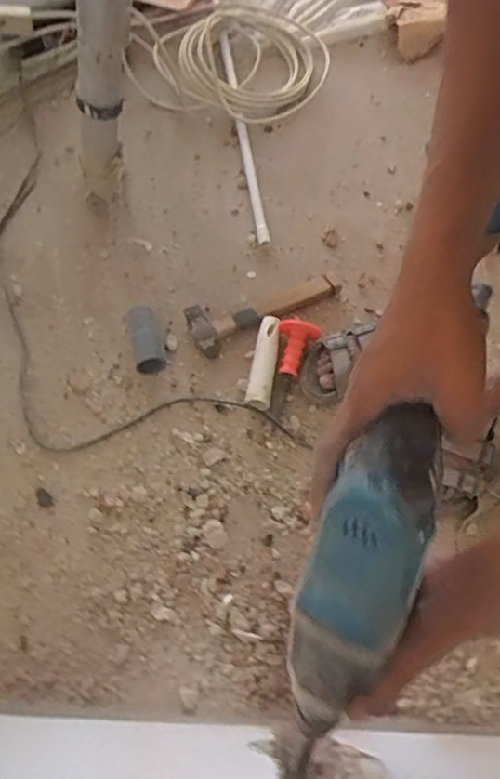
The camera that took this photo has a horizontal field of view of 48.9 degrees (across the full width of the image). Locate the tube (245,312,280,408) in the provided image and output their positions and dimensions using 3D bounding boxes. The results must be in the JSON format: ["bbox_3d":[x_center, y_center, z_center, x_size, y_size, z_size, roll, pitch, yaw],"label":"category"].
[{"bbox_3d":[0.026,-0.052,0.989,0.044,0.038,0.182,9,68,3],"label":"tube"}]

